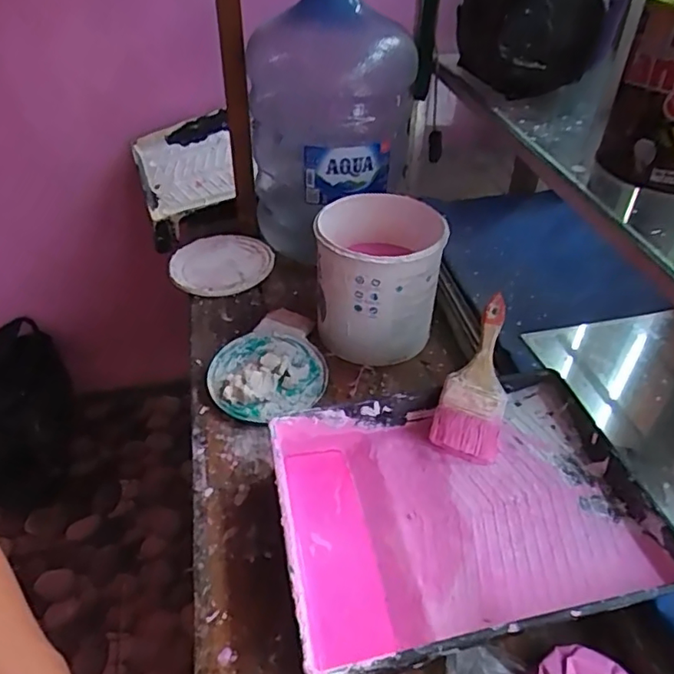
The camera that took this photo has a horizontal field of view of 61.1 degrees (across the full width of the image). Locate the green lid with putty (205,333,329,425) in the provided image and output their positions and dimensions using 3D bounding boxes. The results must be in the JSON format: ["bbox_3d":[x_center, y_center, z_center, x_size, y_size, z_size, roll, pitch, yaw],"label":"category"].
[{"bbox_3d":[-0.096,0.047,0.782,0.159,0.041,0.146,0,40,0],"label":"green lid with putty"}]

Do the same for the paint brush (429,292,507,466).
[{"bbox_3d":[0.166,0.044,0.663,0.072,0.024,0.196,14,68,15],"label":"paint brush"}]

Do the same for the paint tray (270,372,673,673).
[{"bbox_3d":[0.121,0.184,0.587,0.350,0.084,0.272,-6,40,-8],"label":"paint tray"}]

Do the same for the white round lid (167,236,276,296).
[{"bbox_3d":[-0.203,-0.130,1.006,0.179,0.015,0.179,0,40,0],"label":"white round lid"}]

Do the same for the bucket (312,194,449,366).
[{"bbox_3d":[0.058,-0.086,0.829,0.165,0.182,0.172,0,40,0],"label":"bucket"}]

